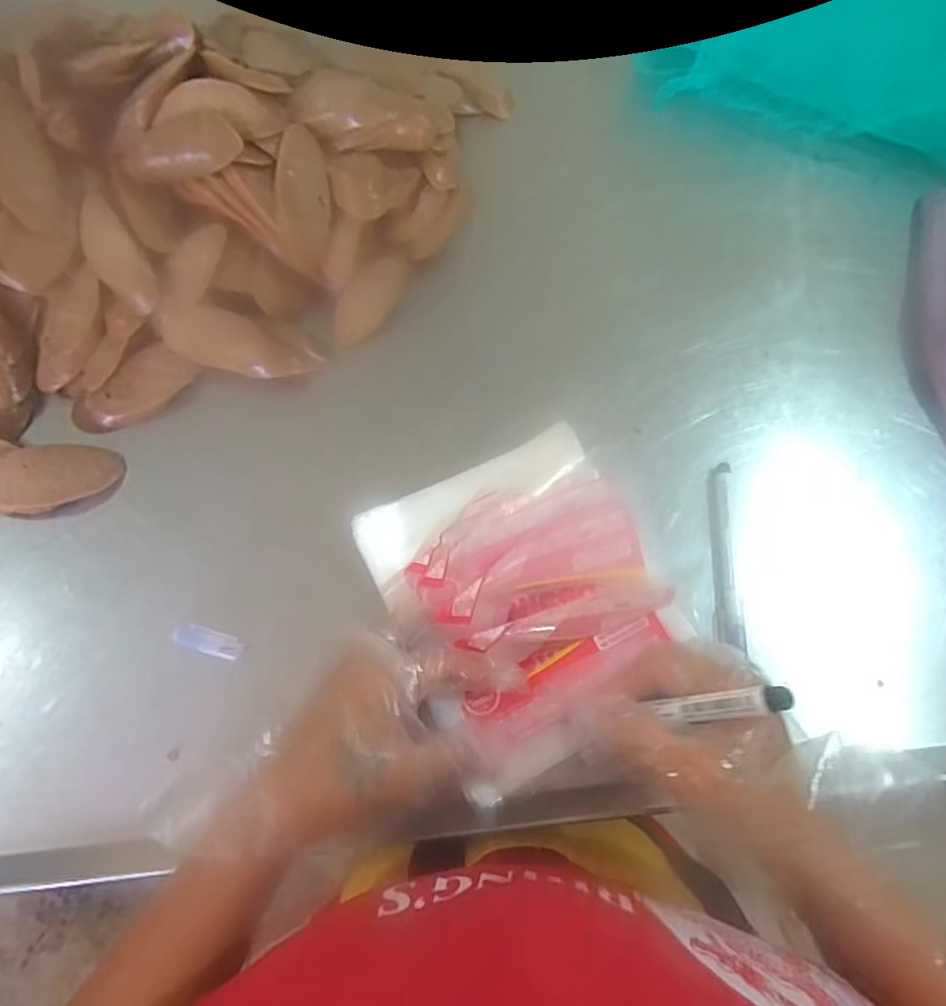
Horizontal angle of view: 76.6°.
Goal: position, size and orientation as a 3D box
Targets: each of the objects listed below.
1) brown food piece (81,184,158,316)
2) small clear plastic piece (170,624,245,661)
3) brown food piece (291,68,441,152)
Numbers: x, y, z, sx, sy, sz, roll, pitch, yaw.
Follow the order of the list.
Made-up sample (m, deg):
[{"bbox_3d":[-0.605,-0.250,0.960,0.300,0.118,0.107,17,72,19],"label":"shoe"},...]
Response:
[{"bbox_3d":[-0.252,-0.174,0.422,0.034,0.004,0.085,-29,97,11],"label":"brown food piece"},{"bbox_3d":[-0.167,0.087,0.377,0.044,0.008,0.014,16,72,7],"label":"small clear plastic piece"},{"bbox_3d":[-0.076,-0.284,0.438,0.104,0.033,0.040,1,70,-16],"label":"brown food piece"}]

